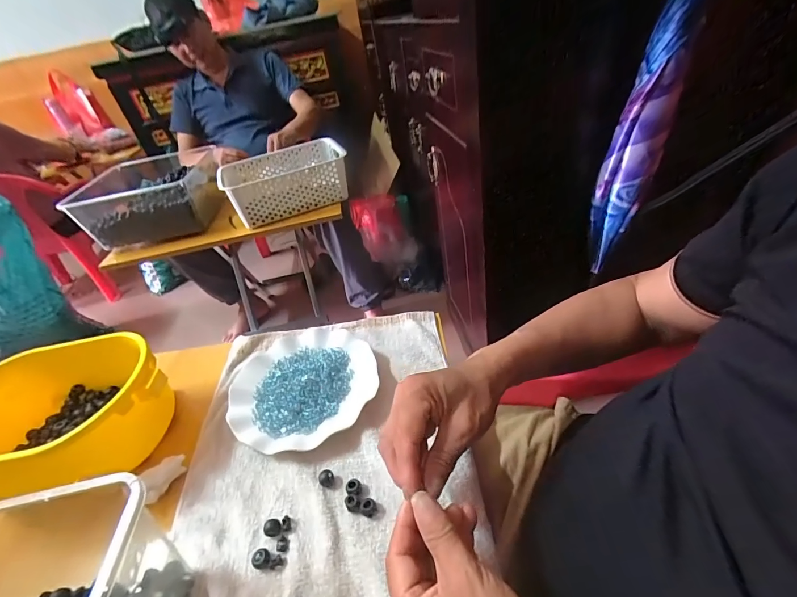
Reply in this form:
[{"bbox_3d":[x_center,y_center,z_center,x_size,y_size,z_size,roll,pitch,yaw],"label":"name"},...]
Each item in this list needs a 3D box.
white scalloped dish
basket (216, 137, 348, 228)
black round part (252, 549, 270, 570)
[{"bbox_3d":[-0.122,0.101,0.479,0.179,0.024,0.193,-7,38,6],"label":"white scalloped dish"},{"bbox_3d":[-0.287,-0.305,0.980,0.300,0.105,0.207,-22,39,-12],"label":"basket"},{"bbox_3d":[-0.124,0.235,0.338,0.015,0.008,0.015,-7,38,6],"label":"black round part"}]

